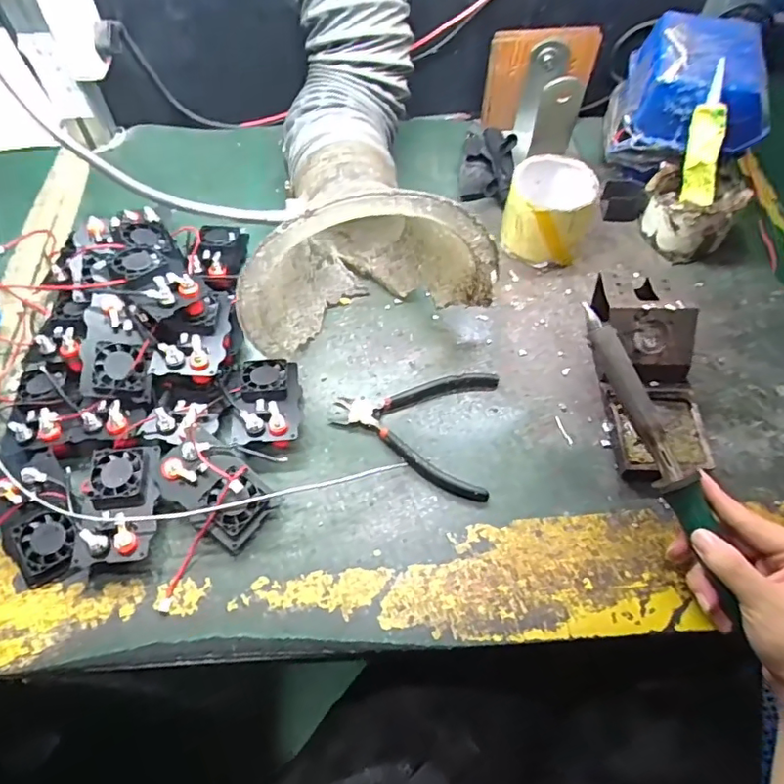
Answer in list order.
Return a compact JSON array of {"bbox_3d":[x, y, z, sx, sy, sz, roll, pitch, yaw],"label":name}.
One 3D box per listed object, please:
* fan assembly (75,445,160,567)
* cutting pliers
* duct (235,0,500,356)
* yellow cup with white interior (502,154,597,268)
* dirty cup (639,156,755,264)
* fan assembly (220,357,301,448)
[{"bbox_3d":[-0.209,0.088,0.444,0.054,0.028,0.087,-7,59,-4],"label":"fan assembly"},{"bbox_3d":[0.020,0.025,0.495,0.135,0.014,0.115,10,60,6],"label":"cutting pliers"},{"bbox_3d":[-0.034,-0.240,0.518,0.200,0.200,0.378,-4,81,-5],"label":"duct"},{"bbox_3d":[0.160,-0.187,0.581,0.080,0.075,0.094,21,61,12],"label":"yellow cup with white interior"},{"bbox_3d":[0.309,-0.185,0.590,0.082,0.070,0.086,7,60,1],"label":"dirty cup"},{"bbox_3d":[-0.111,0.005,0.494,0.064,0.027,0.090,-11,60,-7],"label":"fan assembly"}]

